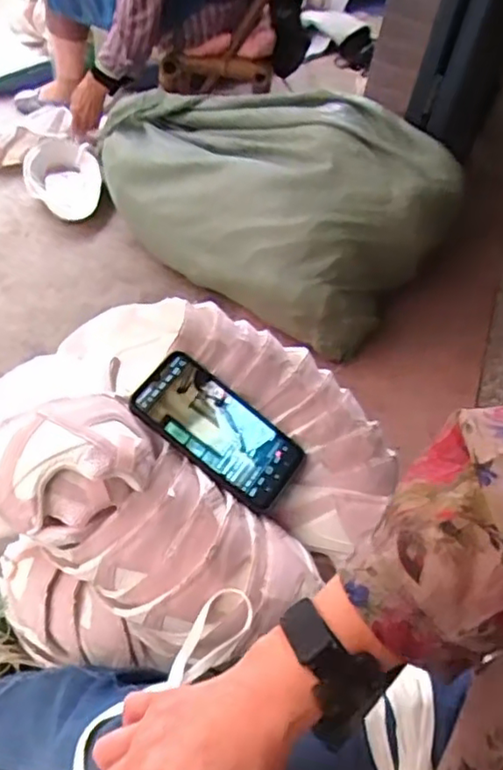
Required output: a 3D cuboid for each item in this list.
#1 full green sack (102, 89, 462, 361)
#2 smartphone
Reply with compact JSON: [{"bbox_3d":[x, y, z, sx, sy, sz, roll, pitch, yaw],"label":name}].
[{"bbox_3d":[0.028,-0.405,1.283,0.683,0.331,0.398,39,55,22],"label":"full green sack"},{"bbox_3d":[-0.029,0.042,0.588,0.164,0.013,0.081,39,56,-1],"label":"smartphone"}]

